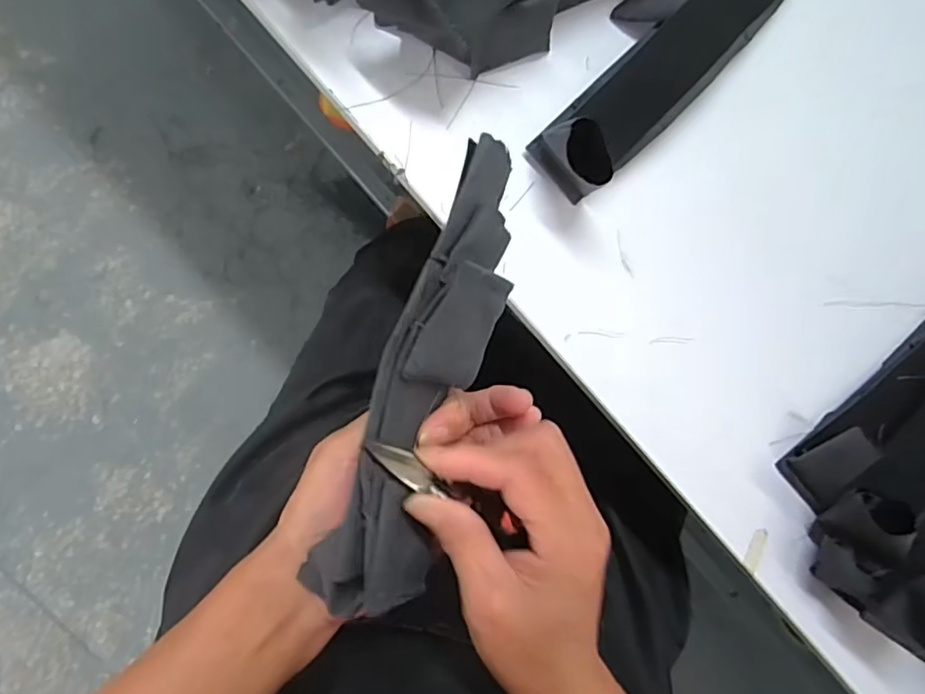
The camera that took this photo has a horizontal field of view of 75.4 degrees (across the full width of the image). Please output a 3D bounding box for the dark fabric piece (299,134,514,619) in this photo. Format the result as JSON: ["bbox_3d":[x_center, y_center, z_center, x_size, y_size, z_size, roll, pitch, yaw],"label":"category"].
[{"bbox_3d":[-0.010,0.014,0.248,0.052,0.025,0.190,19,88,-48],"label":"dark fabric piece"}]

